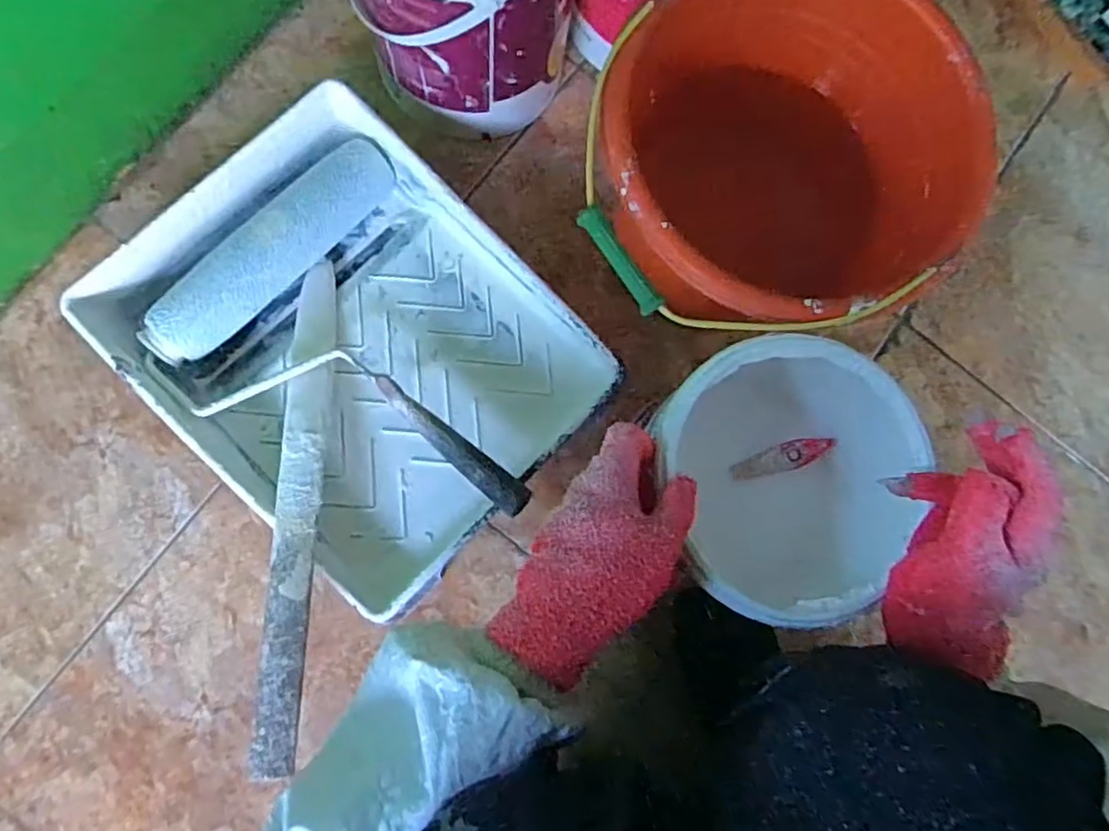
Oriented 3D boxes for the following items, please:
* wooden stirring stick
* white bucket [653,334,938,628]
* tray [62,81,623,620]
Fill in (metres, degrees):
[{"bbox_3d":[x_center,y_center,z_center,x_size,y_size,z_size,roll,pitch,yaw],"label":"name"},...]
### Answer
[{"bbox_3d":[-0.194,0.052,0.486,0.034,0.016,0.387,3,67,-15],"label":"wooden stirring stick"},{"bbox_3d":[0.145,0.045,0.478,0.168,0.166,0.174,1,83,-6],"label":"white bucket"},{"bbox_3d":[-0.161,-0.055,0.539,0.345,0.072,0.282,44,81,0],"label":"tray"}]

